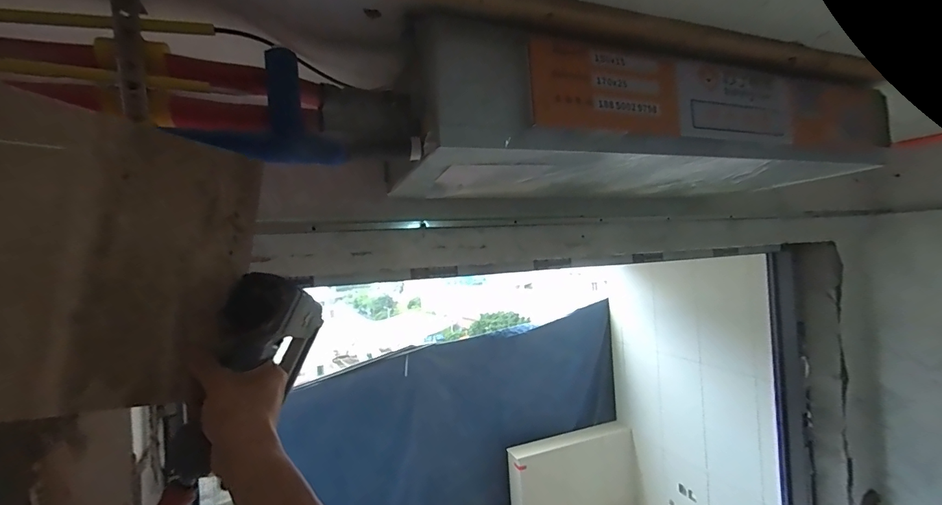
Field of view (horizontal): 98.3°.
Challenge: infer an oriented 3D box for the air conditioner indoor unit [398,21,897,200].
[{"bbox_3d":[0.378,-0.271,0.949,1.078,0.192,0.385,-3,0,-18],"label":"air conditioner indoor unit"}]

